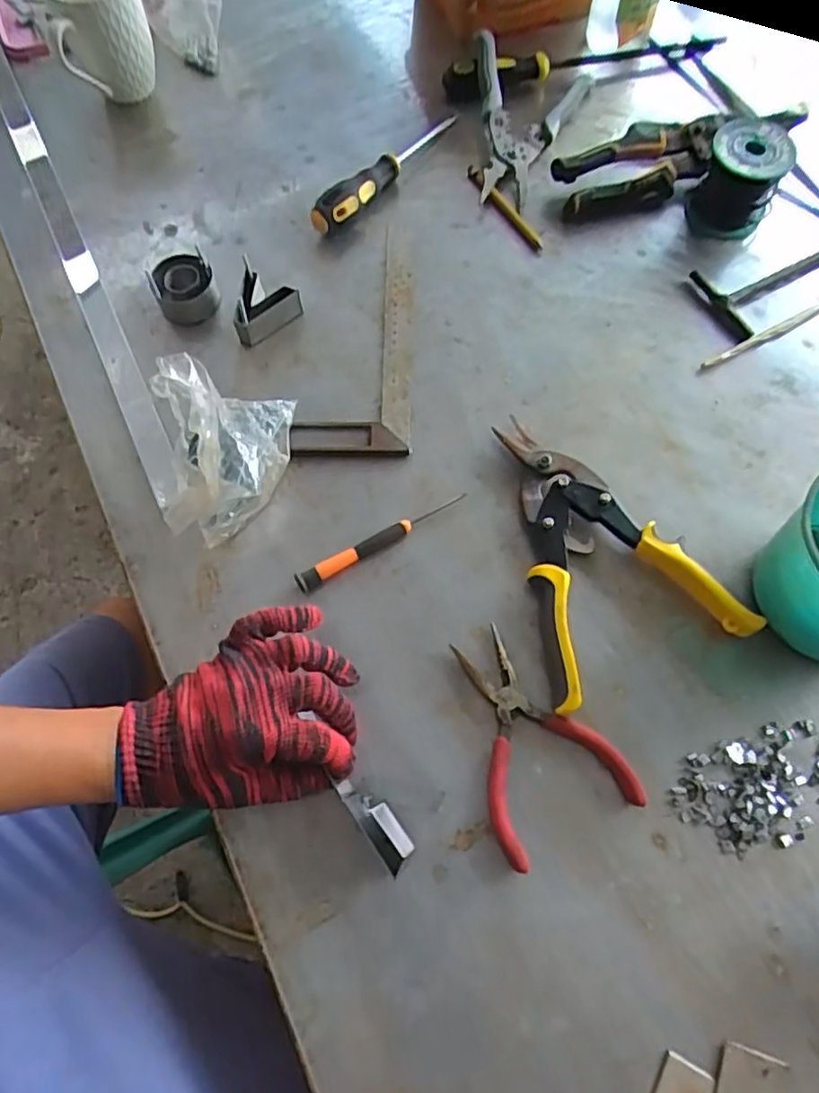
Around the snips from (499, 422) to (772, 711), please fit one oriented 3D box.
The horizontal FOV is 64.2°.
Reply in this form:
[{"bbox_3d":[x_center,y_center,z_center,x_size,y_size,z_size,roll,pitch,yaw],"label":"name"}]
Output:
[{"bbox_3d":[0.145,-0.009,0.490,0.142,0.028,0.226,-14,69,-5],"label":"snips"}]

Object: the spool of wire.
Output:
[{"bbox_3d":[0.297,-0.329,0.594,0.070,0.071,0.056,30,71,11],"label":"spool of wire"}]

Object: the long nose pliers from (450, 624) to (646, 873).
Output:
[{"bbox_3d":[0.083,0.126,0.444,0.098,0.013,0.143,-21,70,-8],"label":"long nose pliers"}]

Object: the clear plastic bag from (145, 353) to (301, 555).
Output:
[{"bbox_3d":[-0.146,-0.072,0.487,0.097,0.079,0.129,8,69,3],"label":"clear plastic bag"}]

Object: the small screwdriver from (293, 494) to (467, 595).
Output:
[{"bbox_3d":[-0.022,-0.007,0.495,0.141,0.013,0.013,-31,71,-11],"label":"small screwdriver"}]

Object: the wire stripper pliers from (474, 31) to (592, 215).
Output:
[{"bbox_3d":[0.106,-0.431,0.652,0.123,0.042,0.198,15,69,6],"label":"wire stripper pliers"}]

